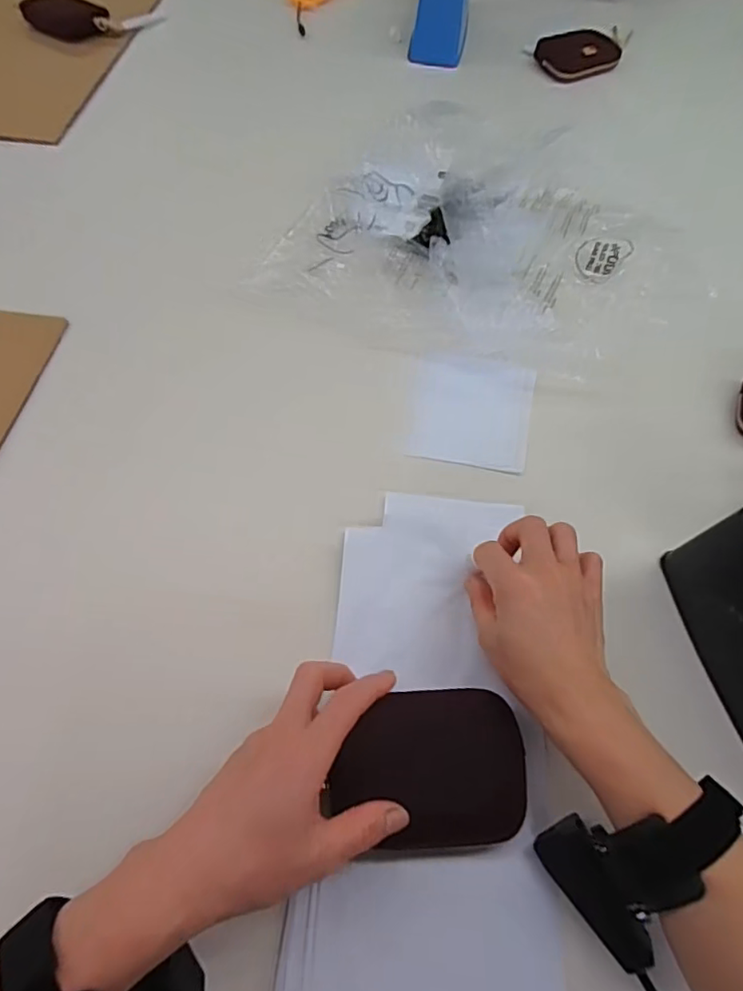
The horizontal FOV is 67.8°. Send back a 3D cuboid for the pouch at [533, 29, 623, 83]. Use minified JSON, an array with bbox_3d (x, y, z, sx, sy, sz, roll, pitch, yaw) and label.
[{"bbox_3d":[0.289,-0.613,0.768,0.104,0.028,0.082,-17,63,-11],"label":"pouch"}]

